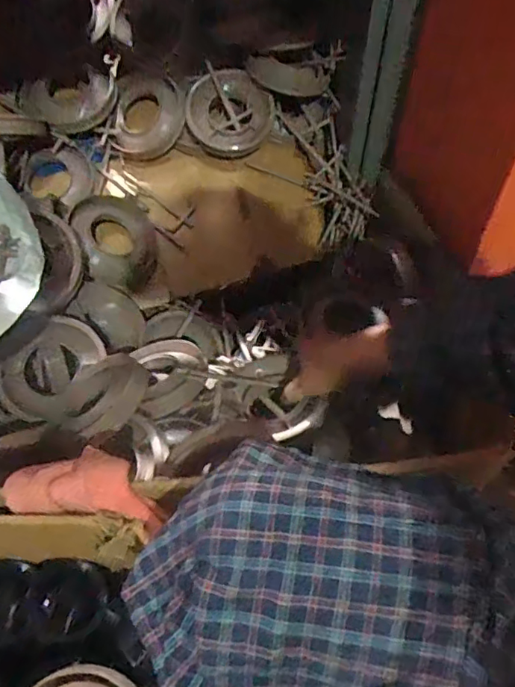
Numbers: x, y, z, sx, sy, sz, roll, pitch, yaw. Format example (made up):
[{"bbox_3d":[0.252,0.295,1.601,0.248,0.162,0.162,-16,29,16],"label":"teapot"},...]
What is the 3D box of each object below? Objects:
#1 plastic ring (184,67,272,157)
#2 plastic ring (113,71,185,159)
[{"bbox_3d":[-0.040,-0.334,0.789,0.122,0.019,0.118,-1,93,-10],"label":"plastic ring"},{"bbox_3d":[-0.158,-0.330,0.790,0.116,0.024,0.116,0,96,0],"label":"plastic ring"}]

